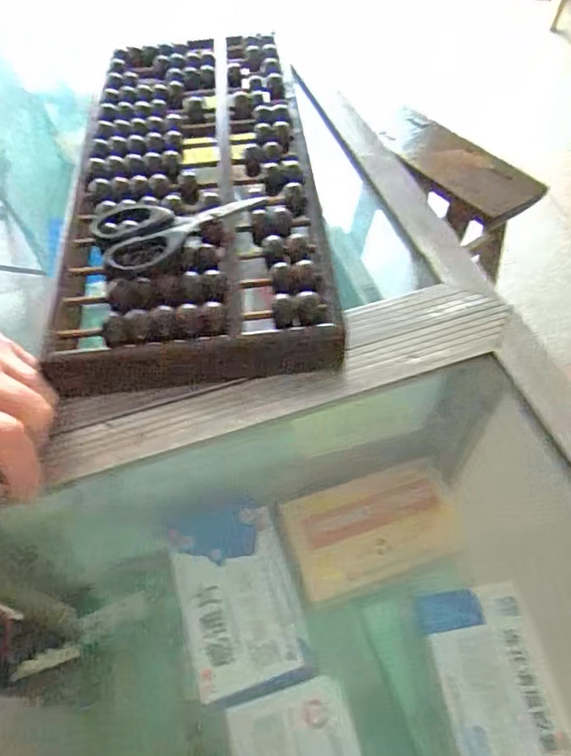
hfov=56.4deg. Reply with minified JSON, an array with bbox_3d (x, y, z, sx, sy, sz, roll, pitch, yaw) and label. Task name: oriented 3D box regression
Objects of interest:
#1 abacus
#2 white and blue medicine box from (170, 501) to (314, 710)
[{"bbox_3d":[-0.073,-0.167,0.422,0.178,0.039,0.394,-6,55,-1],"label":"abacus"},{"bbox_3d":[-0.037,0.168,0.412,0.084,0.025,0.133,-15,56,-7],"label":"white and blue medicine box"}]

